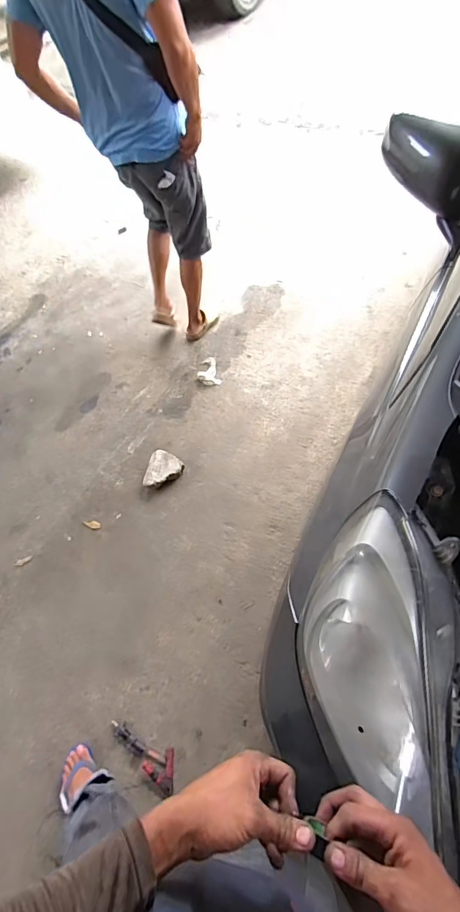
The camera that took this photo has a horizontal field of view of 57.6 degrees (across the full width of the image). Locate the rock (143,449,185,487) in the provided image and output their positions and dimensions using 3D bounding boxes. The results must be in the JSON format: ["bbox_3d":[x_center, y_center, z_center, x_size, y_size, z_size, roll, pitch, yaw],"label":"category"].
[{"bbox_3d":[-0.274,0.069,1.724,0.138,0.069,0.167,16,65,15],"label":"rock"}]

